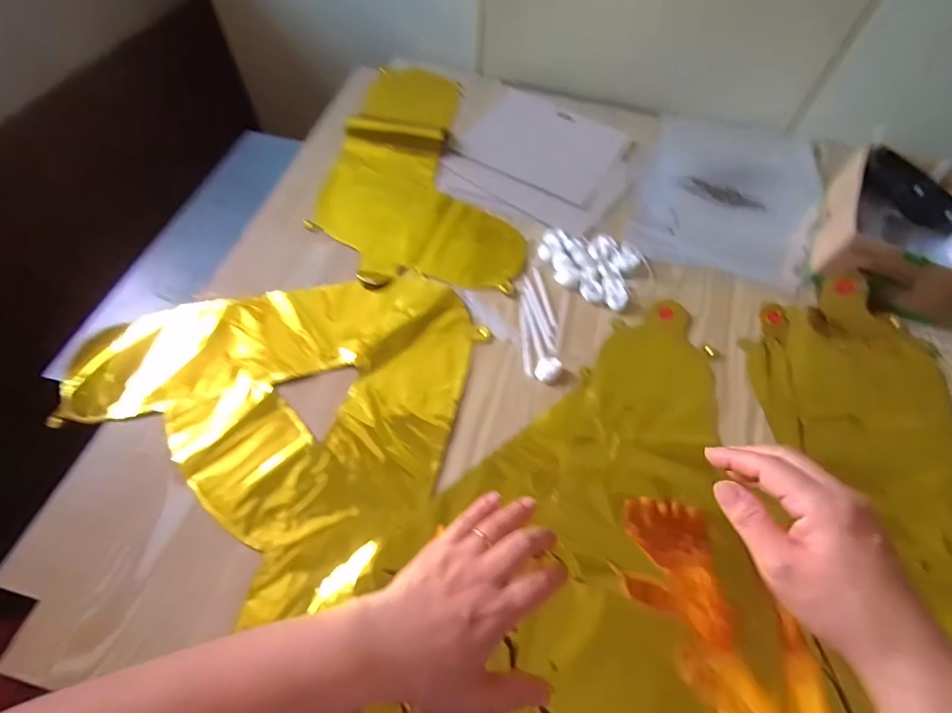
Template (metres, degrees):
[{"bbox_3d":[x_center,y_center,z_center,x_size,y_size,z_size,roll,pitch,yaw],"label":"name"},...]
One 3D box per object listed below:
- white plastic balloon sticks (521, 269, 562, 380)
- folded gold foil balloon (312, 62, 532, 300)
[{"bbox_3d":[0.063,-0.034,0.457,0.035,0.008,0.129,3,59,-1],"label":"white plastic balloon sticks"},{"bbox_3d":[-0.048,-0.238,0.576,0.234,0.022,0.370,10,62,1],"label":"folded gold foil balloon"}]

